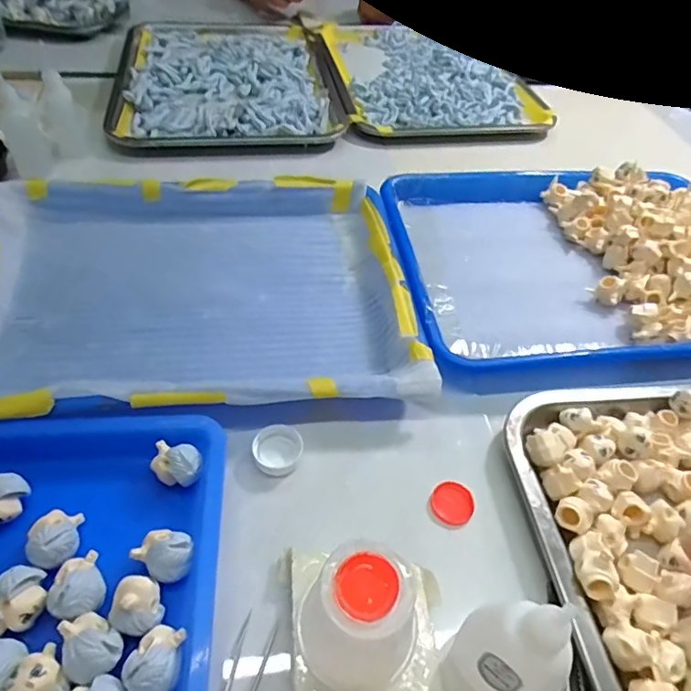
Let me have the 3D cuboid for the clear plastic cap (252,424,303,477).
[{"bbox_3d":[-0.042,0.065,0.321,0.029,0.009,0.032,26,52,18],"label":"clear plastic cap"}]

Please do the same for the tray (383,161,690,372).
[{"bbox_3d":[0.208,-0.082,0.448,0.328,0.037,0.256,-1,49,-6],"label":"tray"}]

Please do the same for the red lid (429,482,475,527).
[{"bbox_3d":[0.064,0.094,0.307,0.025,0.004,0.028,23,51,15],"label":"red lid"}]

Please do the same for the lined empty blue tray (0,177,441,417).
[{"bbox_3d":[-0.121,-0.051,0.397,0.330,0.035,0.252,-3,49,-8],"label":"lined empty blue tray"}]

